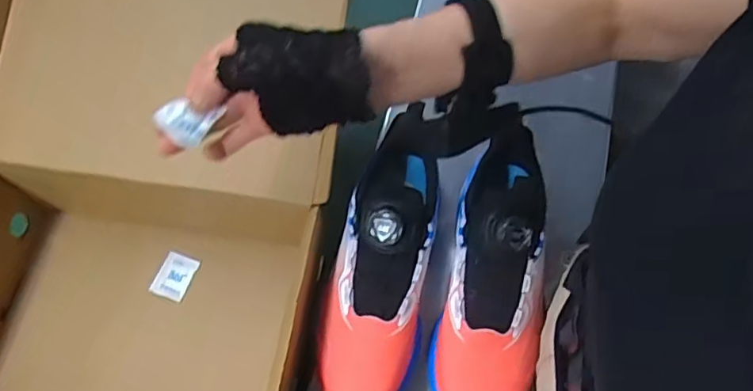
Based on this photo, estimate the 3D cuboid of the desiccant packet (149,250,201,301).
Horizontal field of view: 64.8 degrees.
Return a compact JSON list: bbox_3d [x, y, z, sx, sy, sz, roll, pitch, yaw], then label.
[{"bbox_3d":[-0.206,0.083,0.607,0.034,0.008,0.046,22,70,10],"label":"desiccant packet"}]

